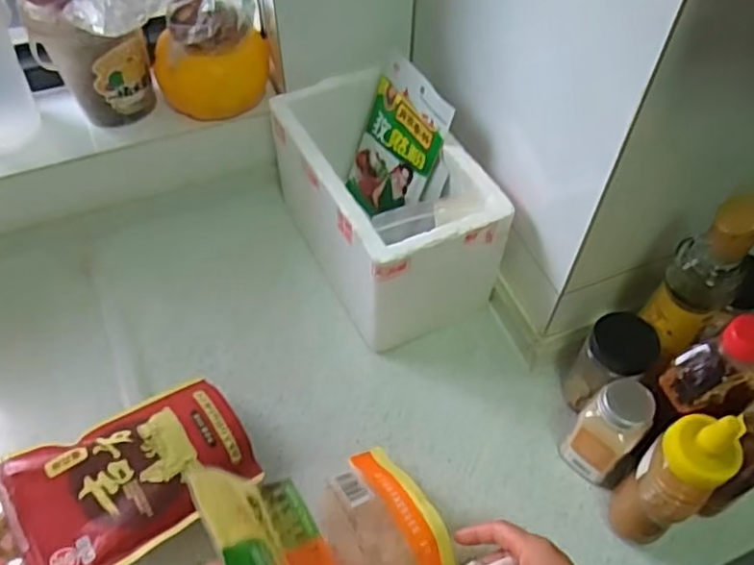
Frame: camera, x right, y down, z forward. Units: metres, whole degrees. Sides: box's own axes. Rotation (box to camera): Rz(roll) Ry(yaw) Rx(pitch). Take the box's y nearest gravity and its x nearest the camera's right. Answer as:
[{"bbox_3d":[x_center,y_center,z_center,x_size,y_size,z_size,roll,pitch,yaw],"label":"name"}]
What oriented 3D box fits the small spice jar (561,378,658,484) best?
[{"bbox_3d":[0.205,0.133,0.566,0.051,0.128,0.052,1,54,-1],"label":"small spice jar"}]

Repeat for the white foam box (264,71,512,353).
[{"bbox_3d":[0.004,-0.091,0.711,0.155,0.168,0.282,-23,58,-17],"label":"white foam box"}]

